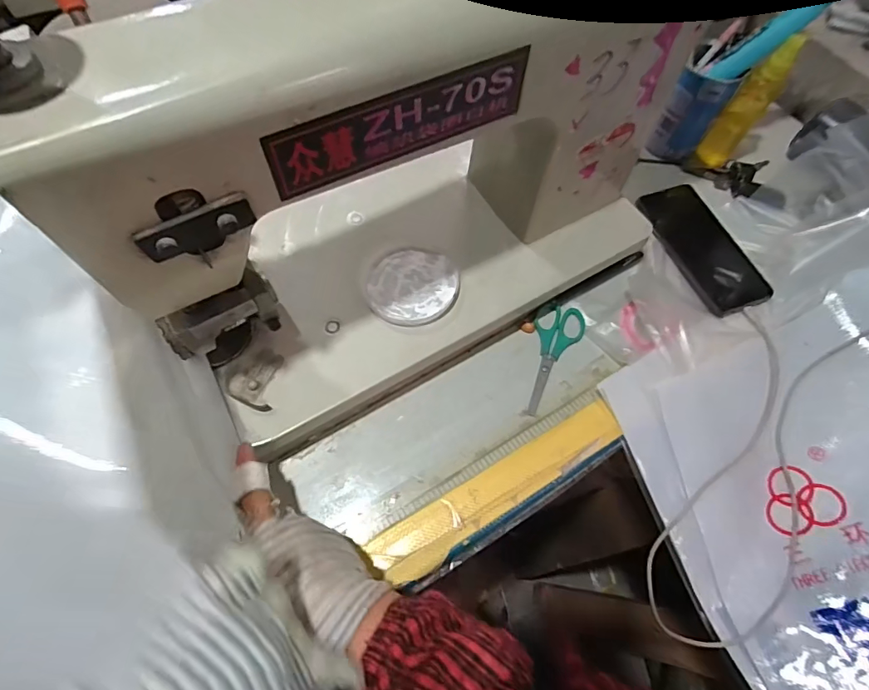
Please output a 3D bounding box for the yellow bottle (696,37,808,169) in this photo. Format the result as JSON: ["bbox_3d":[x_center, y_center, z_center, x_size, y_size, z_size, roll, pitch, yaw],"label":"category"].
[{"bbox_3d":[0.364,-0.278,0.549,0.039,0.153,0.031,30,64,14],"label":"yellow bottle"}]

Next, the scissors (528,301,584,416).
[{"bbox_3d":[0.119,0.012,0.477,0.049,0.006,0.124,16,62,7],"label":"scissors"}]

